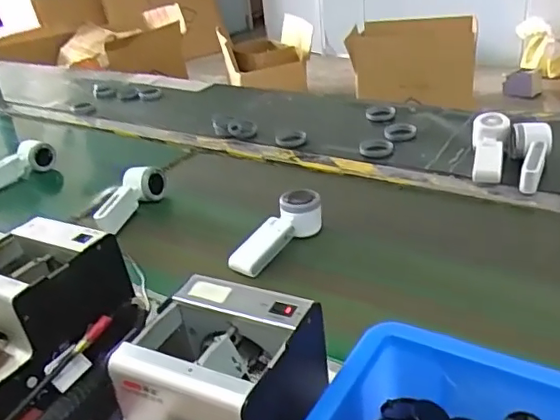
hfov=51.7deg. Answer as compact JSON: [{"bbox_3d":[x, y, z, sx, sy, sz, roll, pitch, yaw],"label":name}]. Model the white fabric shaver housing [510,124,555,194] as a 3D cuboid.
[{"bbox_3d":[0.389,-0.086,0.904,0.062,0.053,0.144,7,31,23],"label":"white fabric shaver housing"}]

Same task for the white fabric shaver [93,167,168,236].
[{"bbox_3d":[-0.236,-0.018,0.935,0.059,0.053,0.181,-1,29,10],"label":"white fabric shaver"}]

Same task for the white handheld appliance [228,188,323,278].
[{"bbox_3d":[-0.006,0.028,0.800,0.046,0.059,0.159,17,36,36],"label":"white handheld appliance"}]

